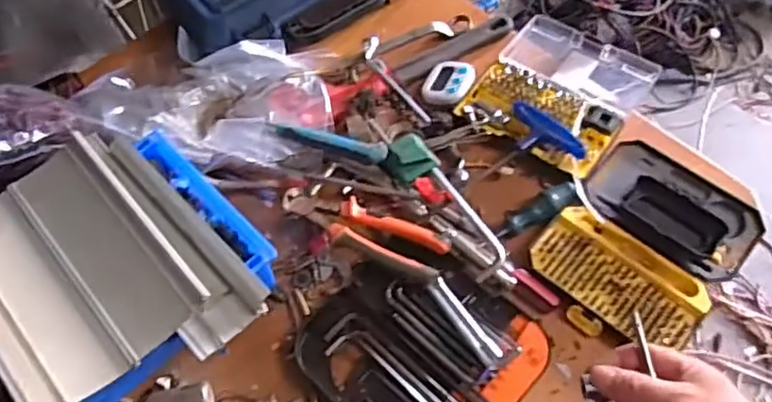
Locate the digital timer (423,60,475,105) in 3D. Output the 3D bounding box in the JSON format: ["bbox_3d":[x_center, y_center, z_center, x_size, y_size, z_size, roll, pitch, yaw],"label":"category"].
[{"bbox_3d":[0.083,-0.159,0.852,0.062,0.017,0.080,18,61,14],"label":"digital timer"}]

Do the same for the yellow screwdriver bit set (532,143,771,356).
[{"bbox_3d":[0.290,0.045,0.707,0.182,0.036,0.230,37,67,23],"label":"yellow screwdriver bit set"}]

